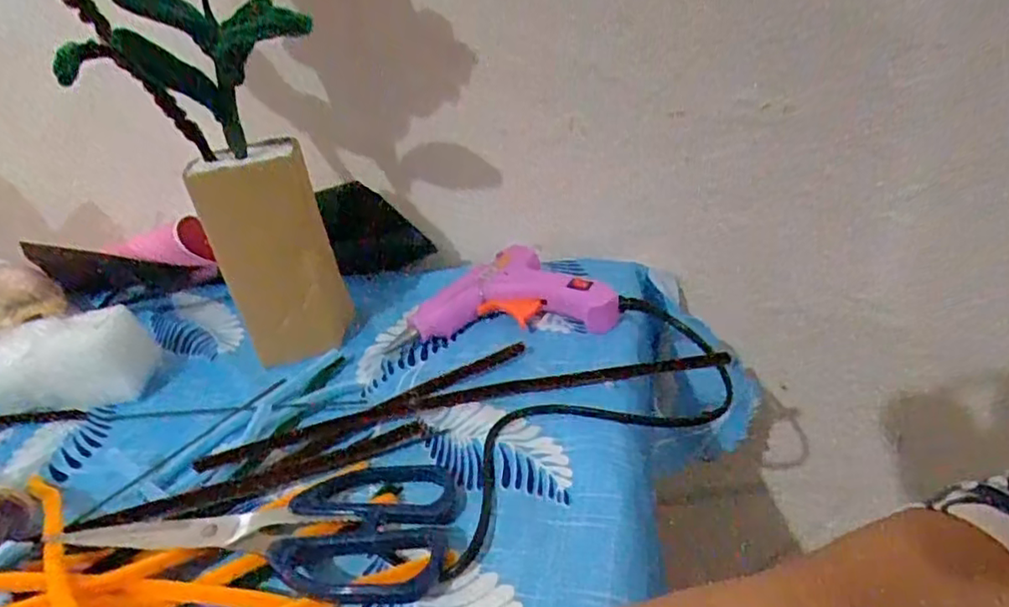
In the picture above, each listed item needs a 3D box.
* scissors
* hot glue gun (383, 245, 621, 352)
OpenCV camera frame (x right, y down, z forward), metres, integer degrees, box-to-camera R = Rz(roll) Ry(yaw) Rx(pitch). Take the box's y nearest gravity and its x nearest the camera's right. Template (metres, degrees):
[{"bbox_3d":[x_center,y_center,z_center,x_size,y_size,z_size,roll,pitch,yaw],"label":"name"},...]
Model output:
[{"bbox_3d":[-0.109,0.098,0.294,0.175,0.009,0.074,-5,32,10],"label":"scissors"},{"bbox_3d":[-0.001,-0.005,0.413,0.136,0.027,0.068,-8,31,6],"label":"hot glue gun"}]

